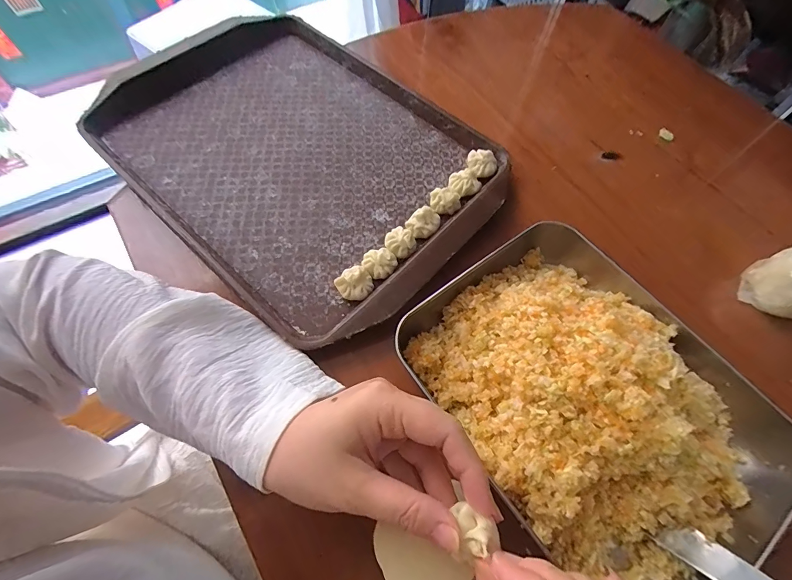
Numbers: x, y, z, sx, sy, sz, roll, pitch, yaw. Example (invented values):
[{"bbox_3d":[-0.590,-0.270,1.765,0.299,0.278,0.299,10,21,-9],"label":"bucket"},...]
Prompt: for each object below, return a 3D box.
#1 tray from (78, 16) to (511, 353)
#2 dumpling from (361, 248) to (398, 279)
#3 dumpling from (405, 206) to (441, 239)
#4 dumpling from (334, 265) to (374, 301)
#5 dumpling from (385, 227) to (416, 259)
[{"bbox_3d":[-0.104,-0.158,0.389,0.420,0.033,0.305,40,69,15],"label":"tray"},{"bbox_3d":[-0.015,-0.025,0.335,0.030,0.014,0.026,-7,65,-6],"label":"dumpling"},{"bbox_3d":[0.027,-0.066,0.357,0.033,0.016,0.024,-35,71,-17],"label":"dumpling"},{"bbox_3d":[-0.036,-0.005,0.324,0.031,0.016,0.027,-22,67,-12],"label":"dumpling"},{"bbox_3d":[0.003,-0.044,0.345,0.026,0.016,0.028,-27,69,-14],"label":"dumpling"}]

